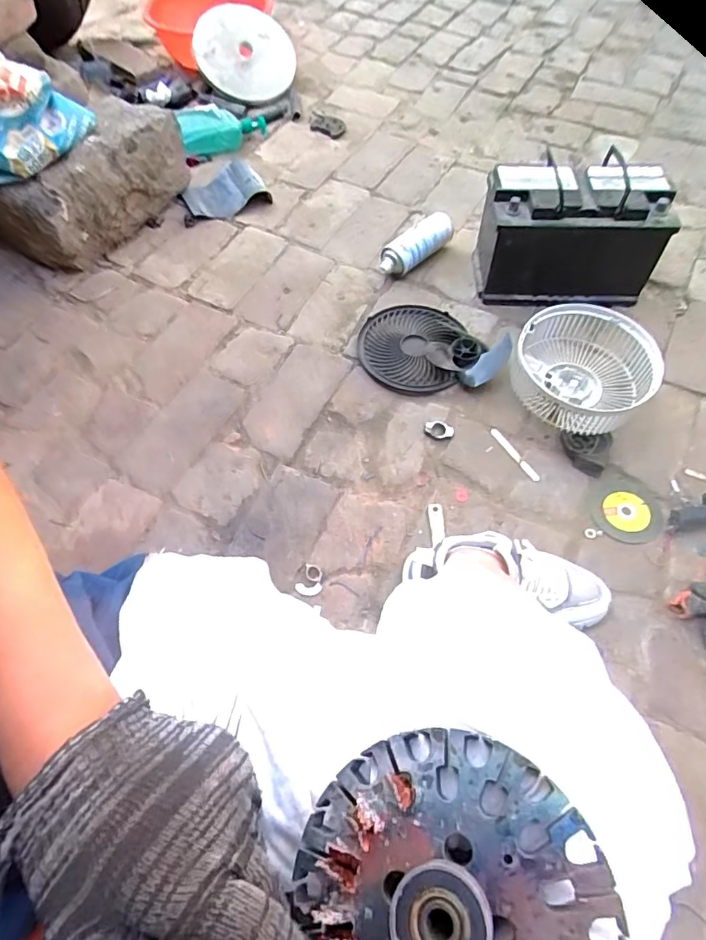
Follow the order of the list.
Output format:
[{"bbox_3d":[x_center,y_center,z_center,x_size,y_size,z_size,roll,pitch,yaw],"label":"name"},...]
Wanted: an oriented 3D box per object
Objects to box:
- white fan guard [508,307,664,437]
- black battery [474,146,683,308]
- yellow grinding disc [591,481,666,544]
[{"bbox_3d":[0.369,-0.158,0.870,0.206,0.110,0.197,-1,61,1],"label":"white fan guard"},{"bbox_3d":[0.391,-0.414,0.972,0.291,0.206,0.161,-4,60,-1],"label":"black battery"},{"bbox_3d":[0.415,0.063,0.803,0.095,0.012,0.099,-1,61,1],"label":"yellow grinding disc"}]

